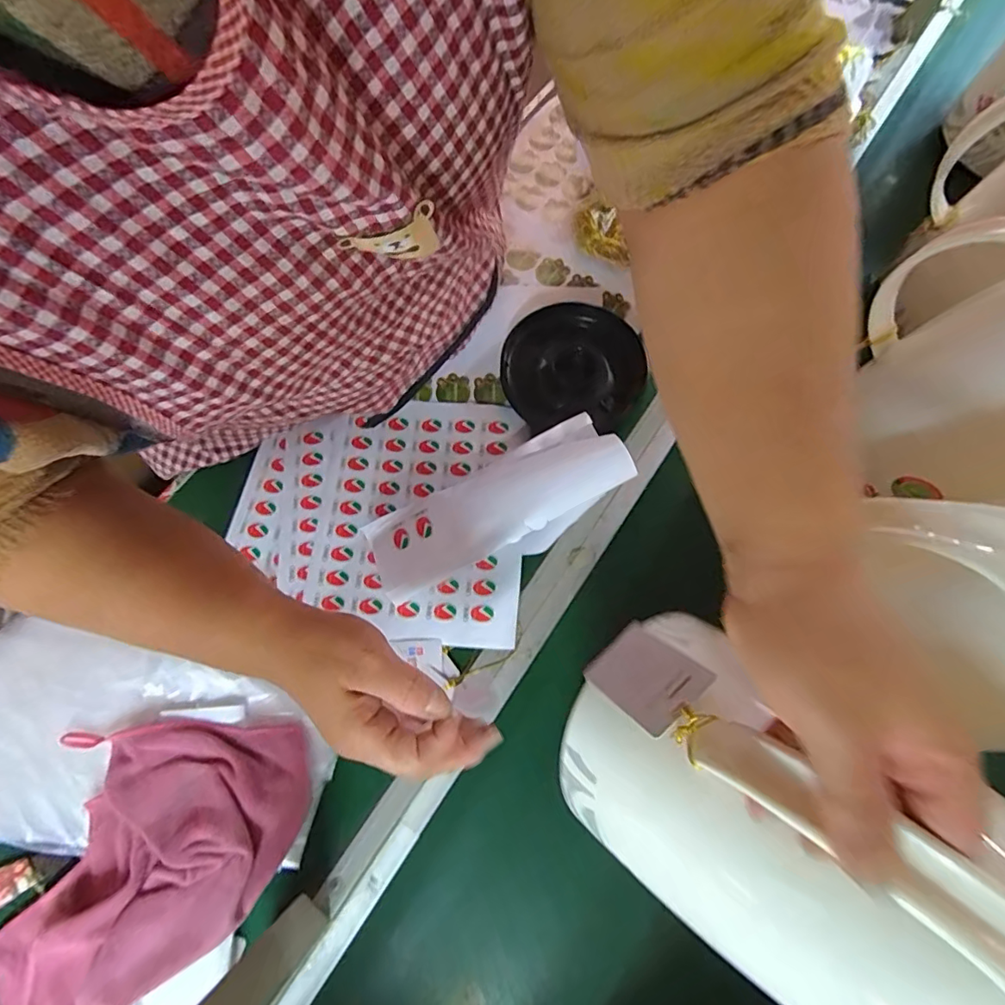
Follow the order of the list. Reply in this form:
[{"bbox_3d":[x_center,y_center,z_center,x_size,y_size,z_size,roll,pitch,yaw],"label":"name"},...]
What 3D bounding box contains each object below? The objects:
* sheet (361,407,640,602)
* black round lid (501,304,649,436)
[{"bbox_3d":[-0.014,0.003,0.454,0.223,0.060,0.087,-27,74,-8],"label":"sheet"},{"bbox_3d":[0.069,-0.133,0.517,0.131,0.024,0.132,0,72,0],"label":"black round lid"}]

